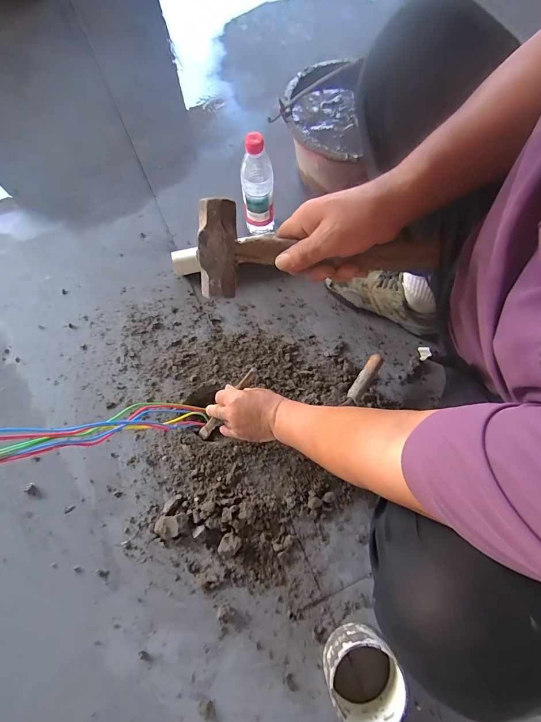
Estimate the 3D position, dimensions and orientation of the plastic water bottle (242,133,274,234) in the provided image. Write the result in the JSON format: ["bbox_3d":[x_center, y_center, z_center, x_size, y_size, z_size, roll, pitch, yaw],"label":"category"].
[{"bbox_3d":[-0.025,-0.349,0.692,0.064,0.221,0.063,-6,74,-2],"label":"plastic water bottle"}]

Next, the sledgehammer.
[{"bbox_3d":[0.044,-0.135,0.373,0.252,0.043,0.096,-8,107,1],"label":"sledgehammer"}]

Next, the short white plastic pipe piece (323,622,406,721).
[{"bbox_3d":[0.142,0.486,0.529,0.111,0.075,0.112,-32,75,-9],"label":"short white plastic pipe piece"}]

